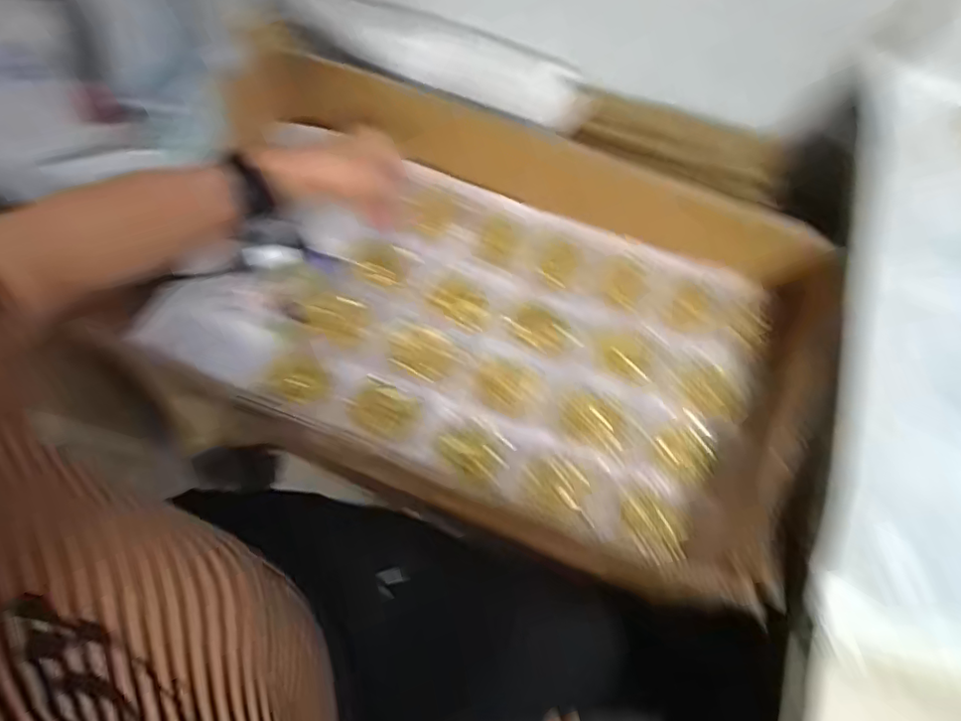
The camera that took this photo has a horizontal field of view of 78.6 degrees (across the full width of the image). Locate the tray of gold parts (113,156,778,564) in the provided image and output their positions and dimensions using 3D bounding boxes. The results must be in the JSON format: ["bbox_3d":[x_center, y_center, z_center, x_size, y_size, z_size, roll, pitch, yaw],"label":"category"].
[{"bbox_3d":[-0.010,-0.035,0.552,0.508,0.043,0.304,20,70,10],"label":"tray of gold parts"}]

